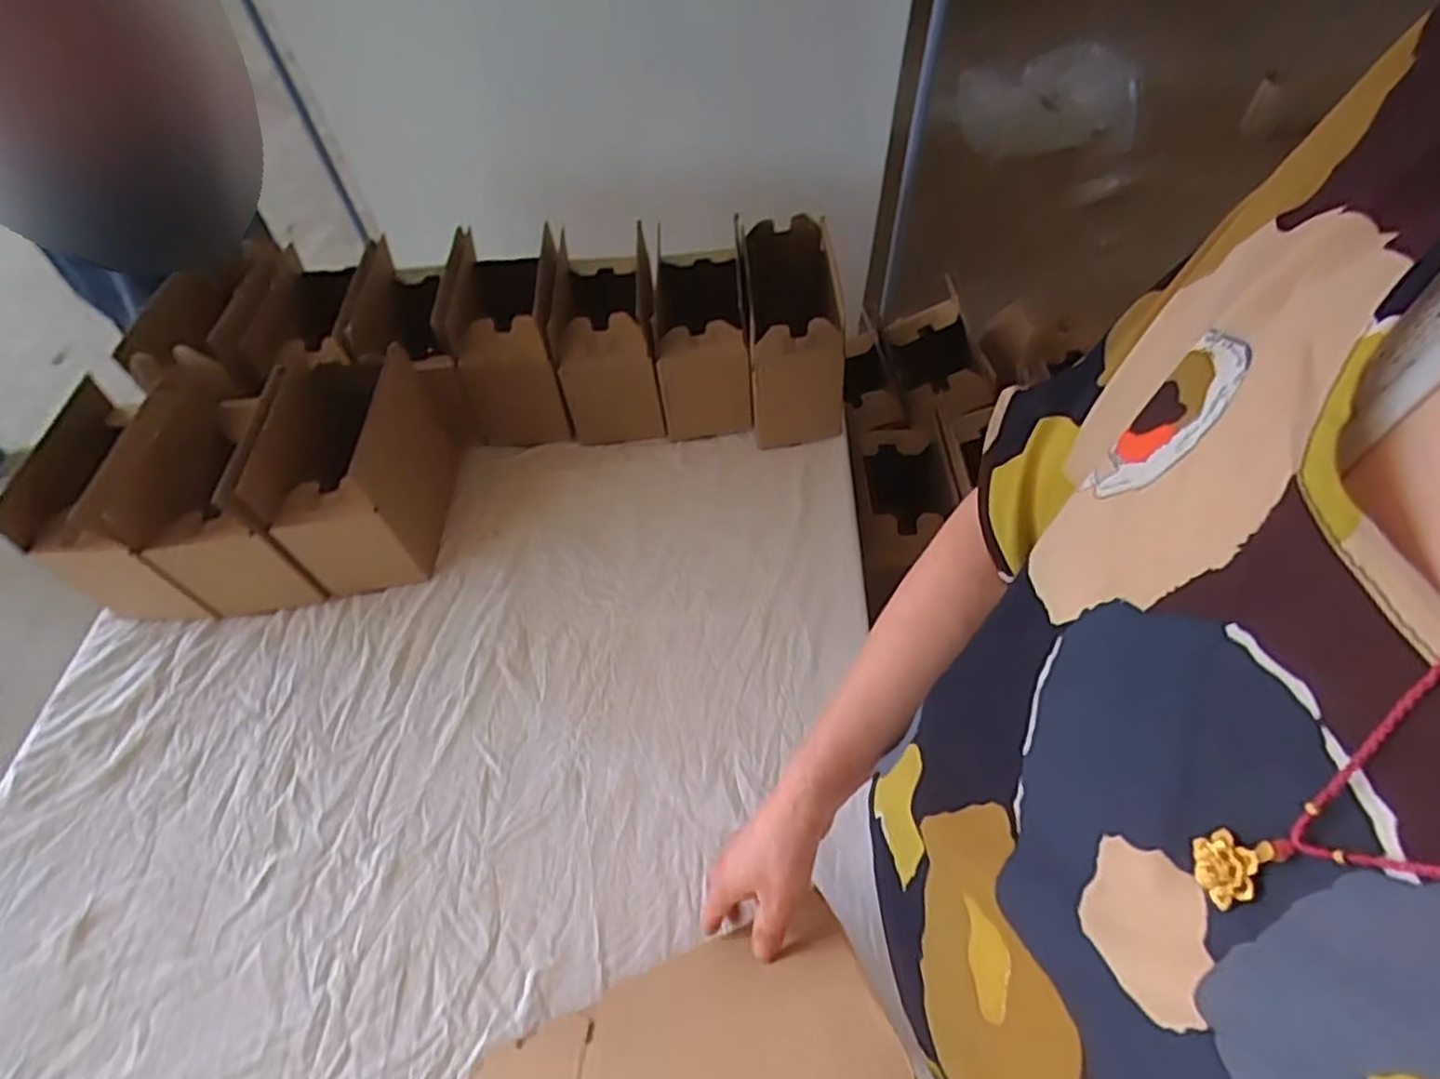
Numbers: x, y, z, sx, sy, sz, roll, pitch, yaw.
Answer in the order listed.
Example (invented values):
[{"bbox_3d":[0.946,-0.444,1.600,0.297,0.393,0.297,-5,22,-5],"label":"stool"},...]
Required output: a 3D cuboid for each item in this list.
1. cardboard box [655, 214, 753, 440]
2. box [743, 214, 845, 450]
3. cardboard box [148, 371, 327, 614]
[{"bbox_3d":[-0.021,-0.242,0.909,0.106,0.151,0.176,-4,54,1],"label":"cardboard box"},{"bbox_3d":[0.088,-0.241,0.880,0.112,0.194,0.204,-3,54,2],"label":"box"},{"bbox_3d":[-0.510,-0.063,0.779,0.139,0.181,0.221,-9,54,-3],"label":"cardboard box"}]

